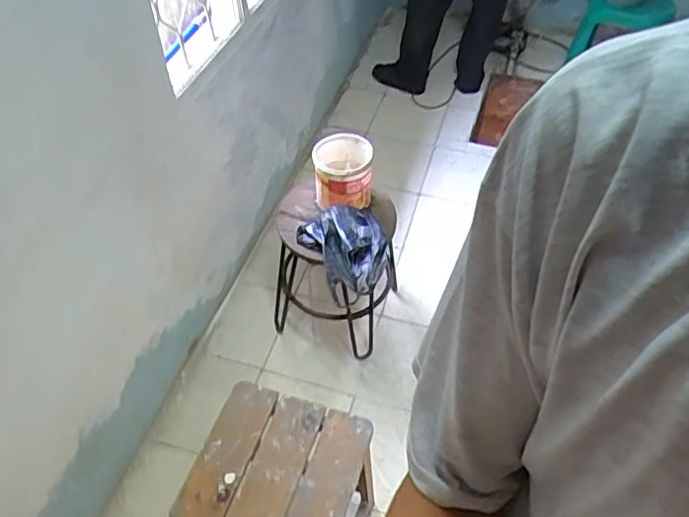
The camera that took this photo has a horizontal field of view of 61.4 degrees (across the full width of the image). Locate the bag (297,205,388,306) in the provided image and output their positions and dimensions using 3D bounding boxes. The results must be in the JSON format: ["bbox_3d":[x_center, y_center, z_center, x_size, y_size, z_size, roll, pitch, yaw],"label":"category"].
[{"bbox_3d":[-0.002,-0.030,1.480,0.194,0.098,0.282,-13,51,-10],"label":"bag"}]

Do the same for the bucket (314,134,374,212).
[{"bbox_3d":[-0.002,-0.243,1.594,0.153,0.136,0.189,4,50,3],"label":"bucket"}]

